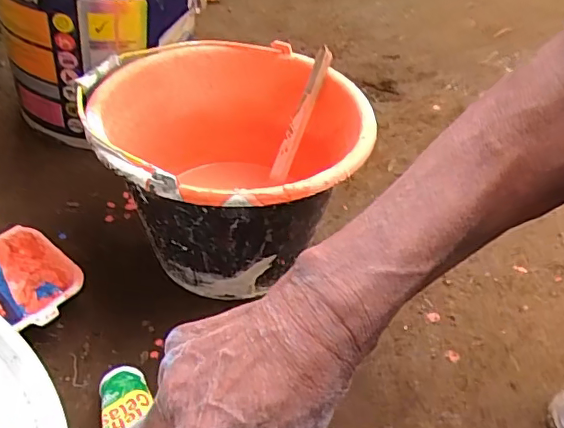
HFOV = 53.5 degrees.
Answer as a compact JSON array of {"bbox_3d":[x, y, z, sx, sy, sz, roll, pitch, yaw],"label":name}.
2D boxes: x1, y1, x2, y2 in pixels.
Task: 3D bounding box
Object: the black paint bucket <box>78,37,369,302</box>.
[{"bbox_3d":[-0.063,-0.044,0.652,0.288,0.198,0.298,0,42,0],"label":"black paint bucket"}]

